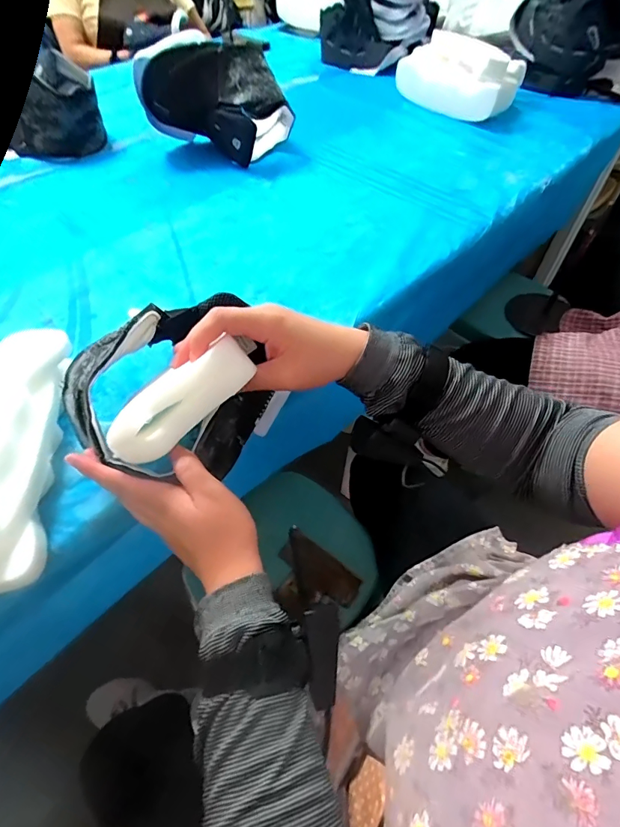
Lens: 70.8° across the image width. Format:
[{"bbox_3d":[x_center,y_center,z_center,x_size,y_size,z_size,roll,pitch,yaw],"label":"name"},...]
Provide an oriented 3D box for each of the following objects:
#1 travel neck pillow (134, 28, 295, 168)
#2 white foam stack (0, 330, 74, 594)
[{"bbox_3d":[-0.181,-0.605,0.857,0.266,0.182,0.115,10,53,6],"label":"travel neck pillow"},{"bbox_3d":[-0.301,0.034,0.436,0.101,0.060,0.284,-7,54,-7],"label":"white foam stack"}]

